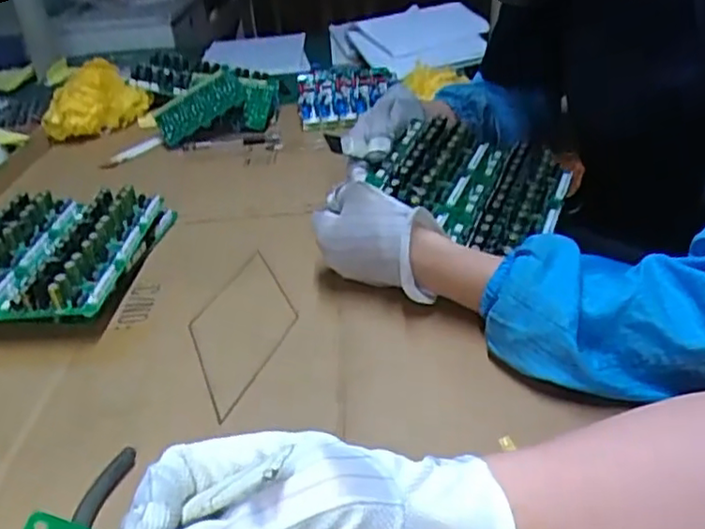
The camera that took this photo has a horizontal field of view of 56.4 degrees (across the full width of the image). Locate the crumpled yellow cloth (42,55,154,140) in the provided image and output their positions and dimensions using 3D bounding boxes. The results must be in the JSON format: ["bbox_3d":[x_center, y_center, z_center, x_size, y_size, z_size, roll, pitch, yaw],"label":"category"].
[{"bbox_3d":[-0.383,-0.240,0.971,0.082,0.090,0.152,17,38,33],"label":"crumpled yellow cloth"}]

